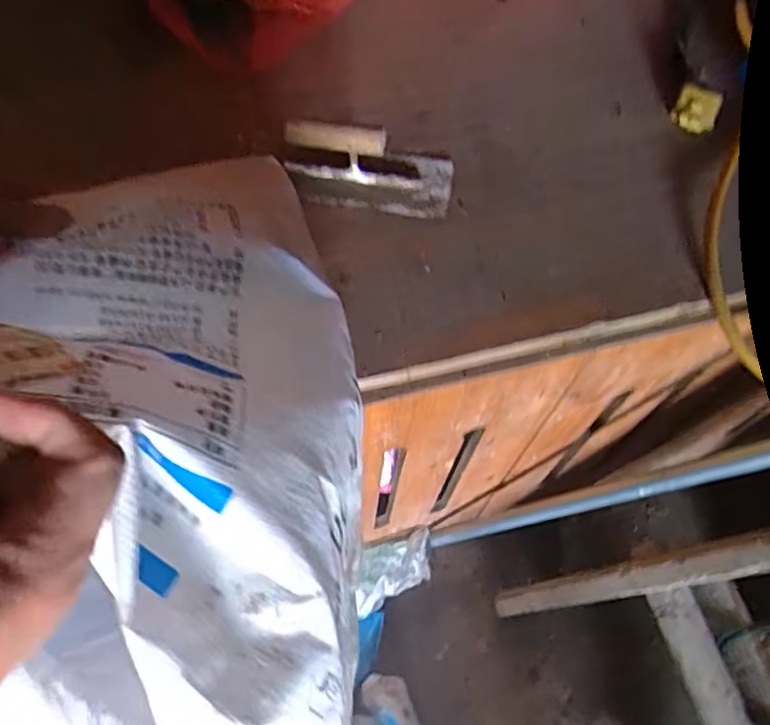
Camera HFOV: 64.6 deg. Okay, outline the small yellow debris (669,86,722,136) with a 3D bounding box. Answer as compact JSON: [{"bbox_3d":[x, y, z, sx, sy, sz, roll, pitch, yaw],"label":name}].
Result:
[{"bbox_3d":[0.336,-0.272,0.658,0.045,0.024,0.043,26,63,11],"label":"small yellow debris"}]

